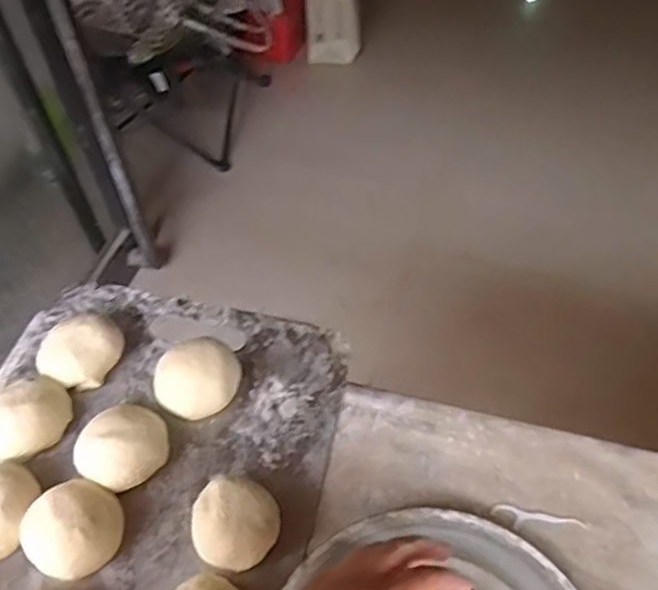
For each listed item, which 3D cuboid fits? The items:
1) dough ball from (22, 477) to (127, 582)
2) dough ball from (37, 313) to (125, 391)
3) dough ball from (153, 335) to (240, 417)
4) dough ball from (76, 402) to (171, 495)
[{"bbox_3d":[-0.193,0.173,0.475,0.065,0.031,0.067,0,55,0],"label":"dough ball"},{"bbox_3d":[-0.223,0.046,0.568,0.061,0.036,0.067,0,55,0],"label":"dough ball"},{"bbox_3d":[-0.115,0.068,0.550,0.073,0.039,0.063,-20,57,-14],"label":"dough ball"},{"bbox_3d":[-0.167,0.120,0.513,0.064,0.028,0.070,0,55,0],"label":"dough ball"}]

